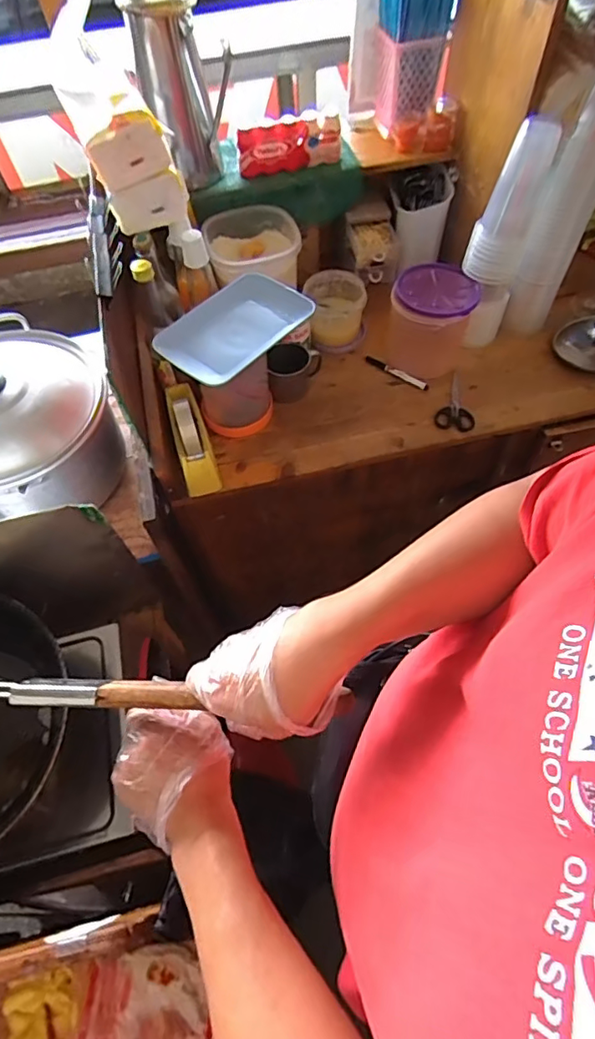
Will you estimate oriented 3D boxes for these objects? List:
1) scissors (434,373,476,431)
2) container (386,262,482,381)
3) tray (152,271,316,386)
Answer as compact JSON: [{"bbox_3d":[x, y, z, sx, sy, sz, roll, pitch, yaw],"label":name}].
[{"bbox_3d":[0.288,-0.209,0.947,0.067,0.006,0.131,15,62,11],"label":"scissors"},{"bbox_3d":[0.234,-0.346,0.942,0.141,0.137,0.127,11,61,9],"label":"container"},{"bbox_3d":[-0.098,-0.293,0.809,0.155,0.031,0.226,37,68,21],"label":"tray"}]

